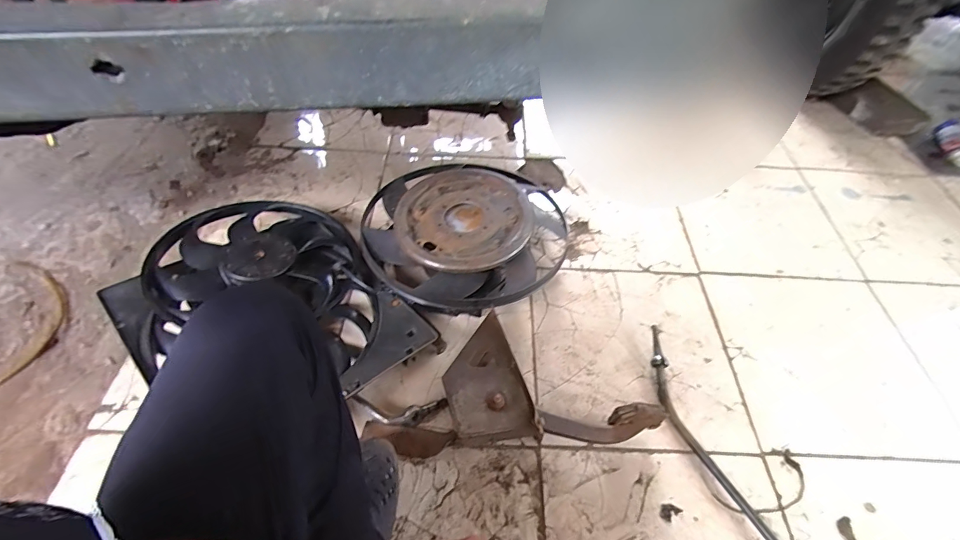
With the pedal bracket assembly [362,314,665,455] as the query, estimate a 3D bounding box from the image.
[{"bbox_3d":[0.049,0.213,0.779,0.488,0.105,0.221,-3,55,0],"label":"pedal bracket assembly"}]

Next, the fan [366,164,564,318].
[{"bbox_3d":[-0.030,-0.074,0.969,0.439,0.142,0.400,-1,55,1],"label":"fan"}]

